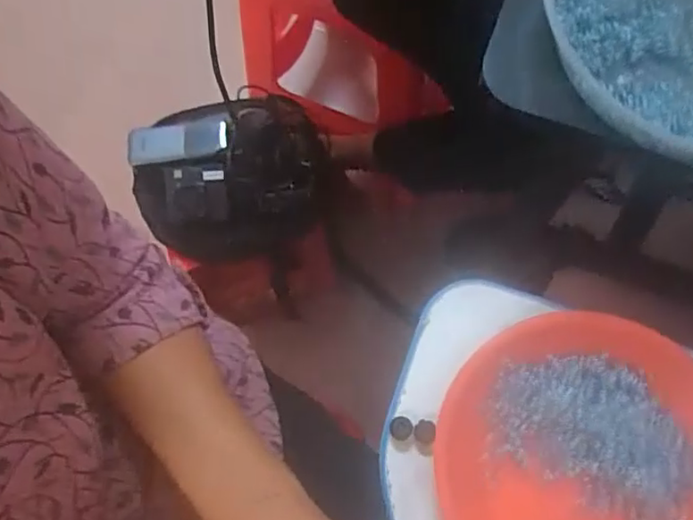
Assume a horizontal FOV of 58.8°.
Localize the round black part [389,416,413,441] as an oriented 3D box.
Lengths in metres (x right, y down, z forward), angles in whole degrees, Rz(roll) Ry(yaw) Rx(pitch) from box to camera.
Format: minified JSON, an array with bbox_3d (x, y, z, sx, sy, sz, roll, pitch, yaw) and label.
[{"bbox_3d":[0.038,0.117,0.425,0.016,0.004,0.016,-1,72,2],"label":"round black part"}]

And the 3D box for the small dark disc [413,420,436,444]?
[{"bbox_3d":[0.054,0.118,0.422,0.015,0.004,0.015,-1,72,2],"label":"small dark disc"}]

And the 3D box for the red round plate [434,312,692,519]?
[{"bbox_3d":[0.157,0.135,0.398,0.184,0.029,0.189,-1,72,2],"label":"red round plate"}]

